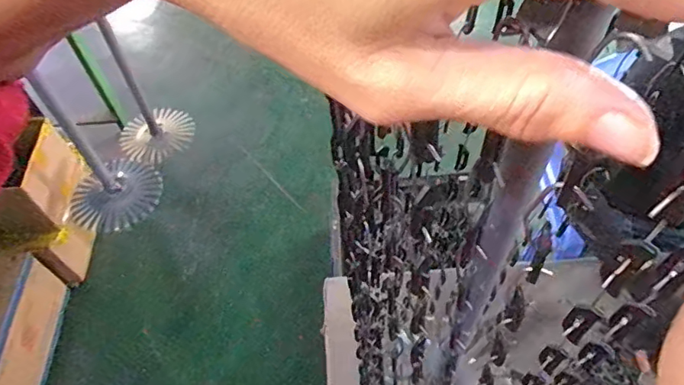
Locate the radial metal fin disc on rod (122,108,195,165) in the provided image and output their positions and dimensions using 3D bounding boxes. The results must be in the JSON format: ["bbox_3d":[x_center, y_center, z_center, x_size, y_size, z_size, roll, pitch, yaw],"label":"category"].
[{"bbox_3d":[-0.533,-0.166,1.476,0.190,0.050,0.187,16,72,15],"label":"radial metal fin disc on rod"}]

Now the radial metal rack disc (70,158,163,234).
[{"bbox_3d":[-0.514,0.000,1.209,0.188,0.069,0.201,-2,55,3],"label":"radial metal rack disc"}]

